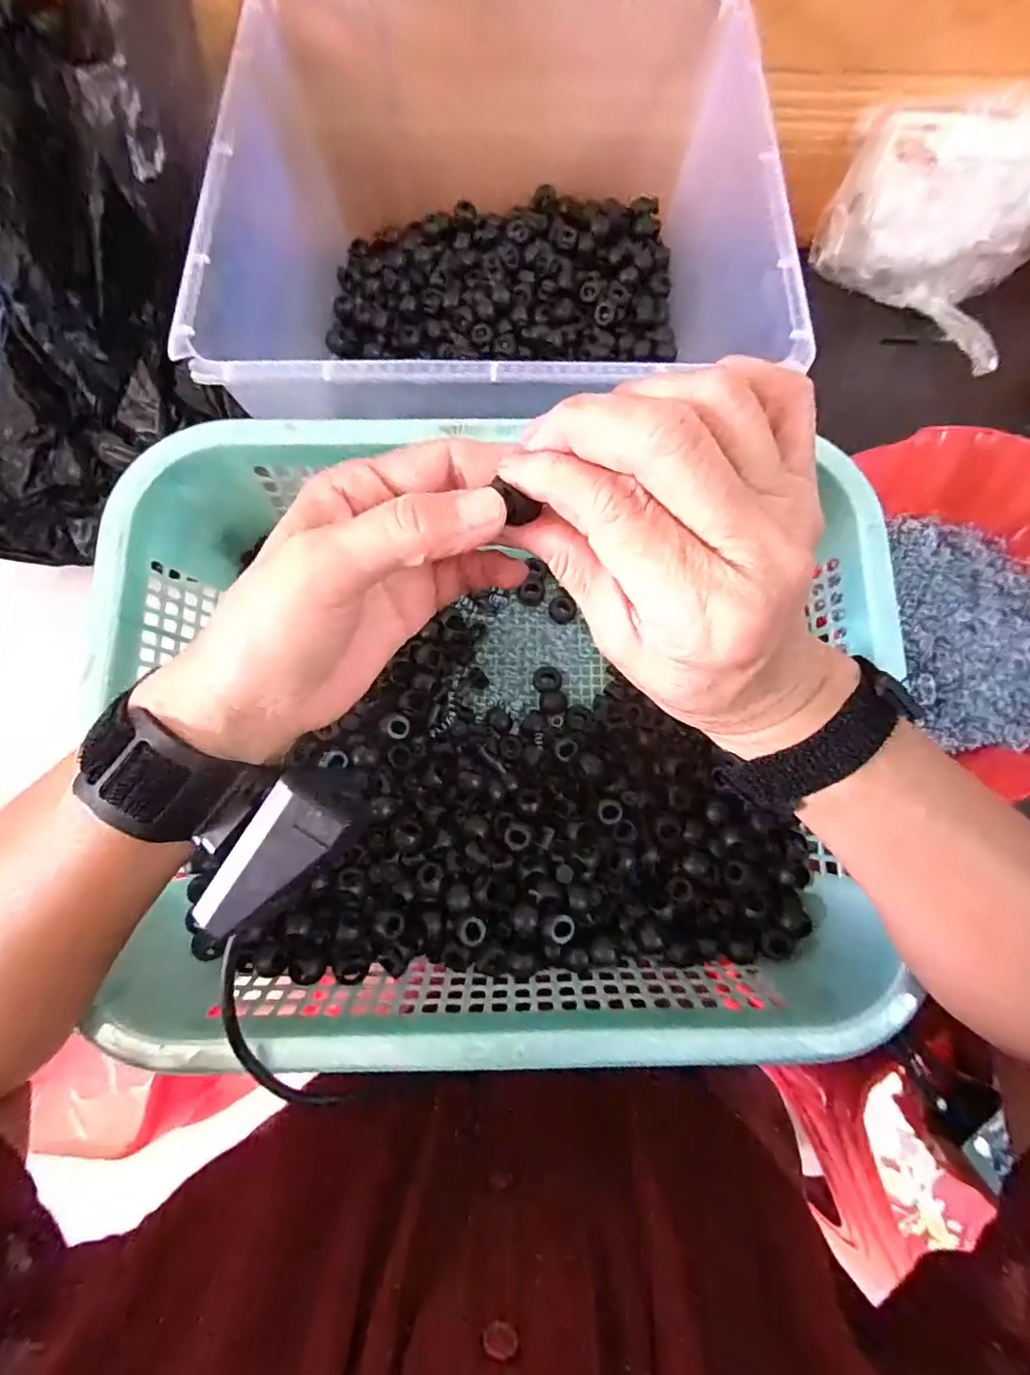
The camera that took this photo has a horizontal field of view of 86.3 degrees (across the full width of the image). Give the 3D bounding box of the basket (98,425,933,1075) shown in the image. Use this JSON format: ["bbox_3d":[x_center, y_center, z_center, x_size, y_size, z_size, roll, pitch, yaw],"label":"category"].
[{"bbox_3d":[-0.006,0.029,0.296,0.373,0.085,0.285,0,76,0],"label":"basket"}]

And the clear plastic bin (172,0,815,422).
[{"bbox_3d":[-0.011,-0.276,0.351,0.294,0.129,0.305,-1,76,0],"label":"clear plastic bin"}]

